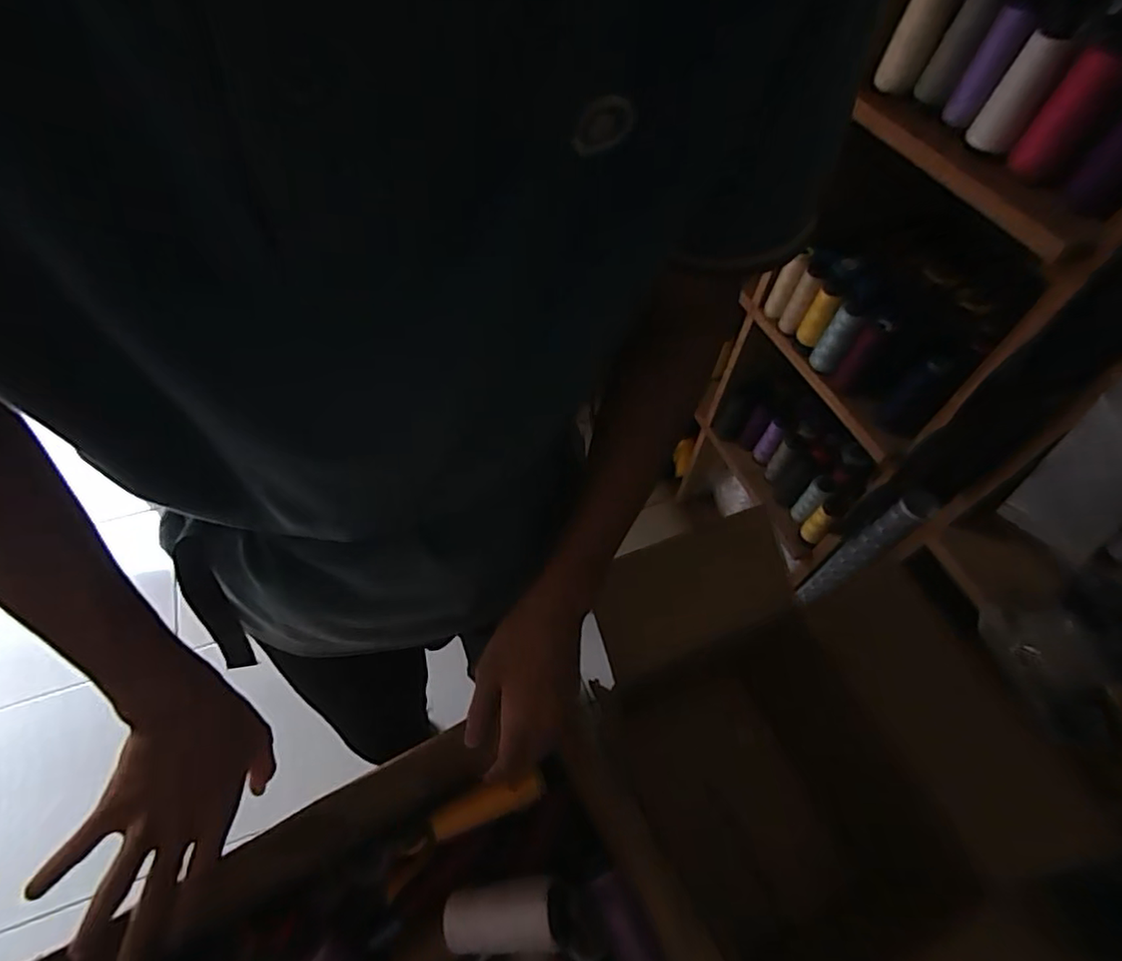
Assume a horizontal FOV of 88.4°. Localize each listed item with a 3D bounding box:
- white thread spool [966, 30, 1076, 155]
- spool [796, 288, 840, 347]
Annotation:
[{"bbox_3d":[0.432,-0.364,0.548,0.040,0.093,0.034,28,60,15],"label":"white thread spool"},{"bbox_3d":[0.367,-0.228,0.829,0.032,0.088,0.031,28,60,15],"label":"spool"}]

